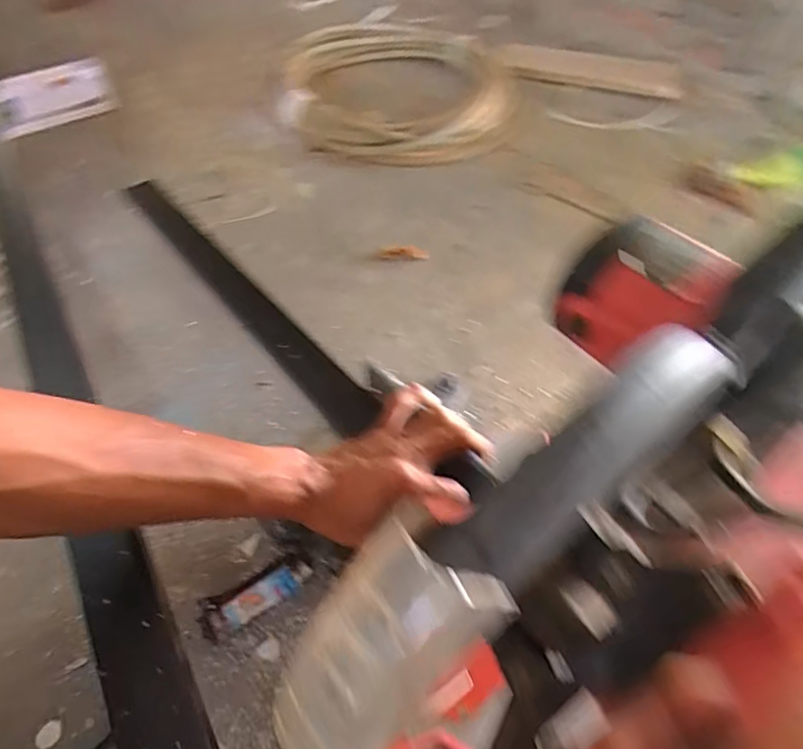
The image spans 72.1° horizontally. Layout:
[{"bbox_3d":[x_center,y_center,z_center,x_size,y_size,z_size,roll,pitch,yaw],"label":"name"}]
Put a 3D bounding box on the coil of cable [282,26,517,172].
[{"bbox_3d":[-0.024,-0.530,1.017,0.422,0.057,0.444,-11,54,-7],"label":"coil of cable"}]

